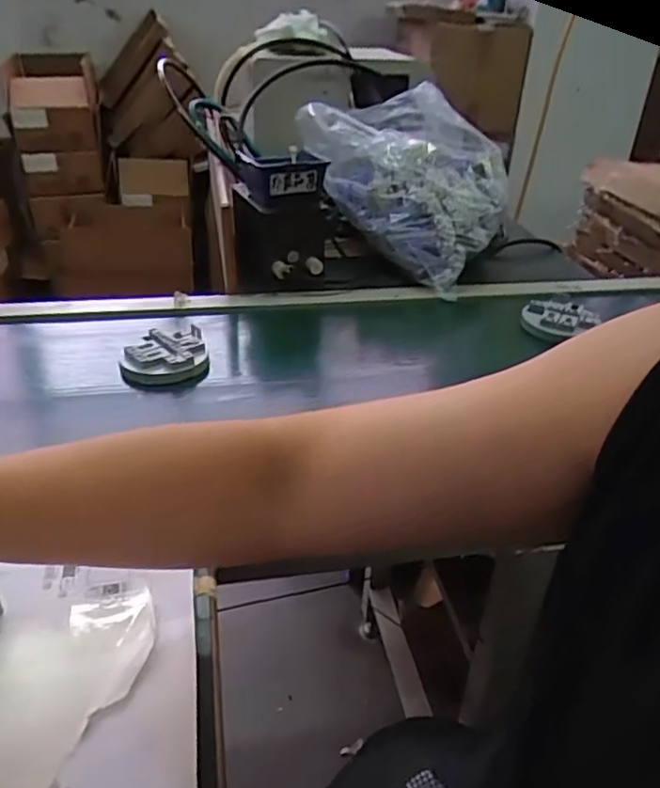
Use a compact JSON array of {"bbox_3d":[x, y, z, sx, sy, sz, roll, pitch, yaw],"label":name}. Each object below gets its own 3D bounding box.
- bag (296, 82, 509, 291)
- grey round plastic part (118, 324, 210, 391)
[{"bbox_3d":[0.113,-0.357,1.057,0.332,0.200,0.240,28,40,33],"label":"bag"},{"bbox_3d":[-0.187,-0.046,0.761,0.088,0.029,0.108,9,33,9],"label":"grey round plastic part"}]

